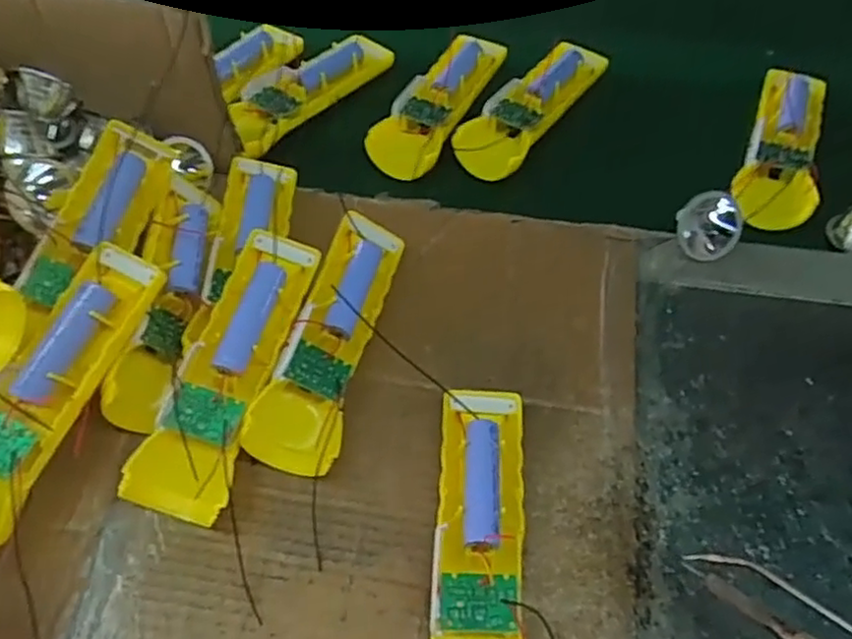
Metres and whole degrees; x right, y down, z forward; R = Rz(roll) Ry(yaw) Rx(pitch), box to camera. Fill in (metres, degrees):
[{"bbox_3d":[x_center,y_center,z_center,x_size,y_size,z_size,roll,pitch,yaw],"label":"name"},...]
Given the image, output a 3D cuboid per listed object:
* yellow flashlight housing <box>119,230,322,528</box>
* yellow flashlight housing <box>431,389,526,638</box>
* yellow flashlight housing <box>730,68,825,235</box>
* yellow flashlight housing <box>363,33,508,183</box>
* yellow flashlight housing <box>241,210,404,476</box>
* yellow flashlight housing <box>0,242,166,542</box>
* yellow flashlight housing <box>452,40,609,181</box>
[{"bbox_3d":[-0.101,0.025,0.358,0.050,0.024,0.155,25,68,-4],"label":"yellow flashlight housing"},{"bbox_3d":[0.025,0.107,0.330,0.047,0.029,0.160,2,58,1],"label":"yellow flashlight housing"},{"bbox_3d":[0.244,-0.117,0.465,0.046,0.034,0.134,19,60,11],"label":"yellow flashlight housing"},{"bbox_3d":[0.008,-0.162,0.494,0.051,0.018,0.154,25,61,15],"label":"yellow flashlight housing"},{"bbox_3d":[-0.050,0.008,0.383,0.045,0.030,0.153,18,60,6],"label":"yellow flashlight housing"},{"bbox_3d":[-0.186,0.035,0.331,0.051,0.024,0.157,30,80,12],"label":"yellow flashlight housing"},{"bbox_3d":[0.076,-0.161,0.493,0.053,0.024,0.143,31,63,18],"label":"yellow flashlight housing"}]

